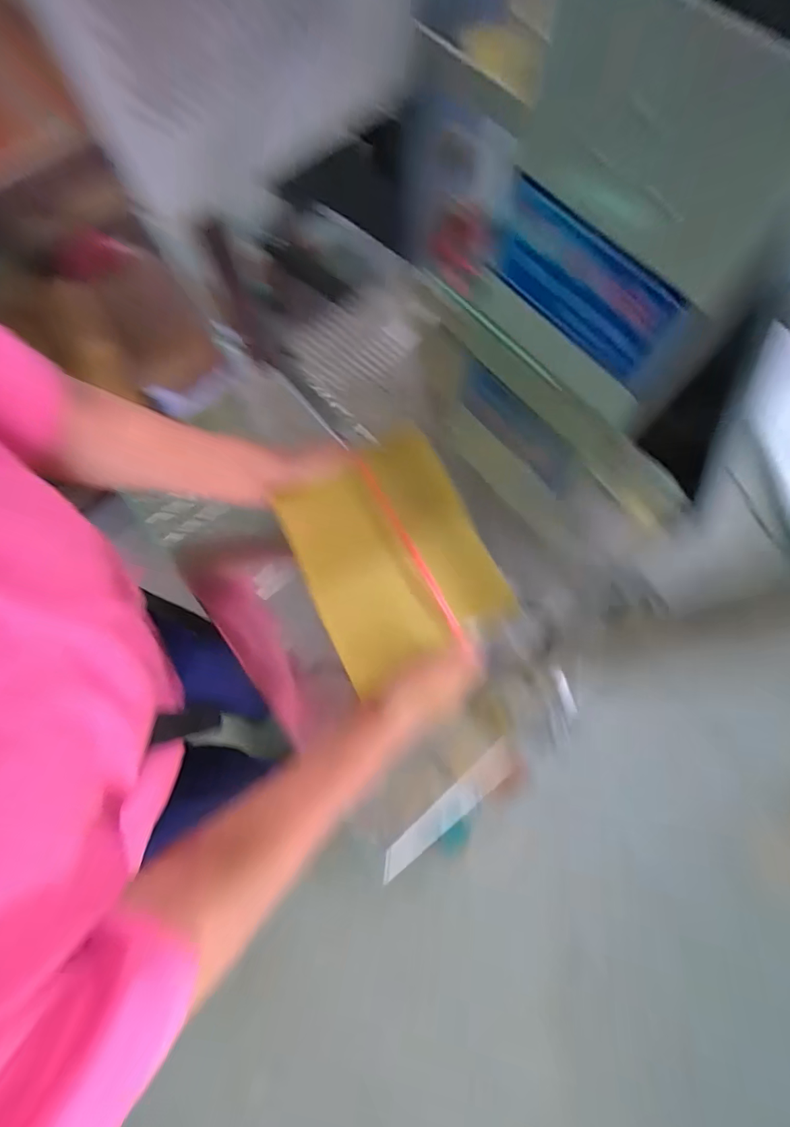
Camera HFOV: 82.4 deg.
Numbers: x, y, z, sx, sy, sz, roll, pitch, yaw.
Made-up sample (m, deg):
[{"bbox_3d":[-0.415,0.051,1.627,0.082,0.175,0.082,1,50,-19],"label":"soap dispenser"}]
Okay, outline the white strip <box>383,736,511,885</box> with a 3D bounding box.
[{"bbox_3d":[0.056,0.249,0.457,0.170,0.009,0.030,-37,83,-13],"label":"white strip"}]

